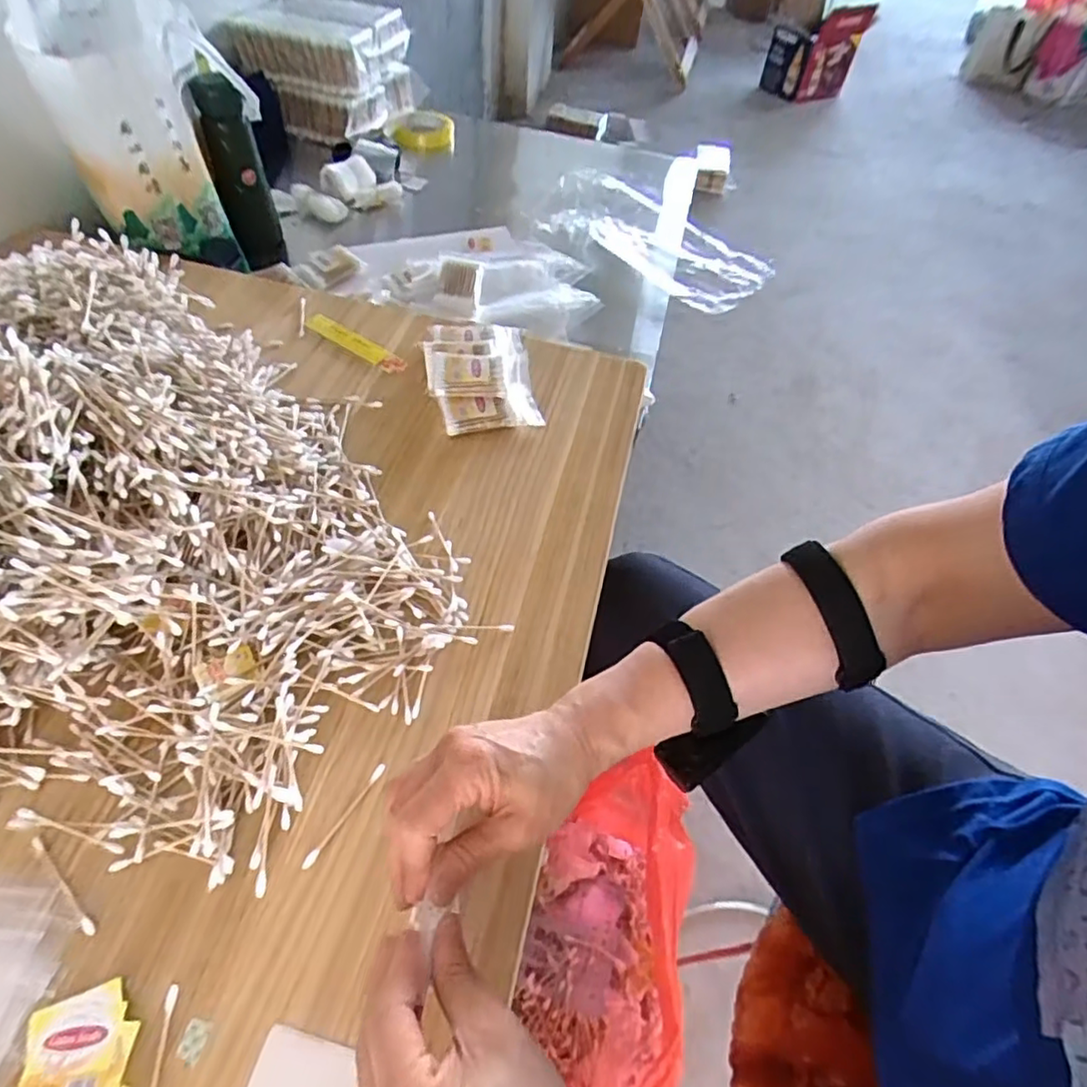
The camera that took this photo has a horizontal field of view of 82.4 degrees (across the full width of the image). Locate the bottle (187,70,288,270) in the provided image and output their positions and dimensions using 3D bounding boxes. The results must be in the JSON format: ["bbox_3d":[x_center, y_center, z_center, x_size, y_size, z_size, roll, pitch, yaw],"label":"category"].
[{"bbox_3d":[-0.418,-0.499,0.862,0.067,0.248,0.063,-19,57,-19],"label":"bottle"}]

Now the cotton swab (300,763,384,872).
[{"bbox_3d":[-0.133,0.182,0.419,0.007,0.004,0.077,27,55,15],"label":"cotton swab"}]

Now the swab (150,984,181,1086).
[{"bbox_3d":[-0.208,0.284,0.334,0.007,0.004,0.076,-2,53,-7],"label":"swab"}]

